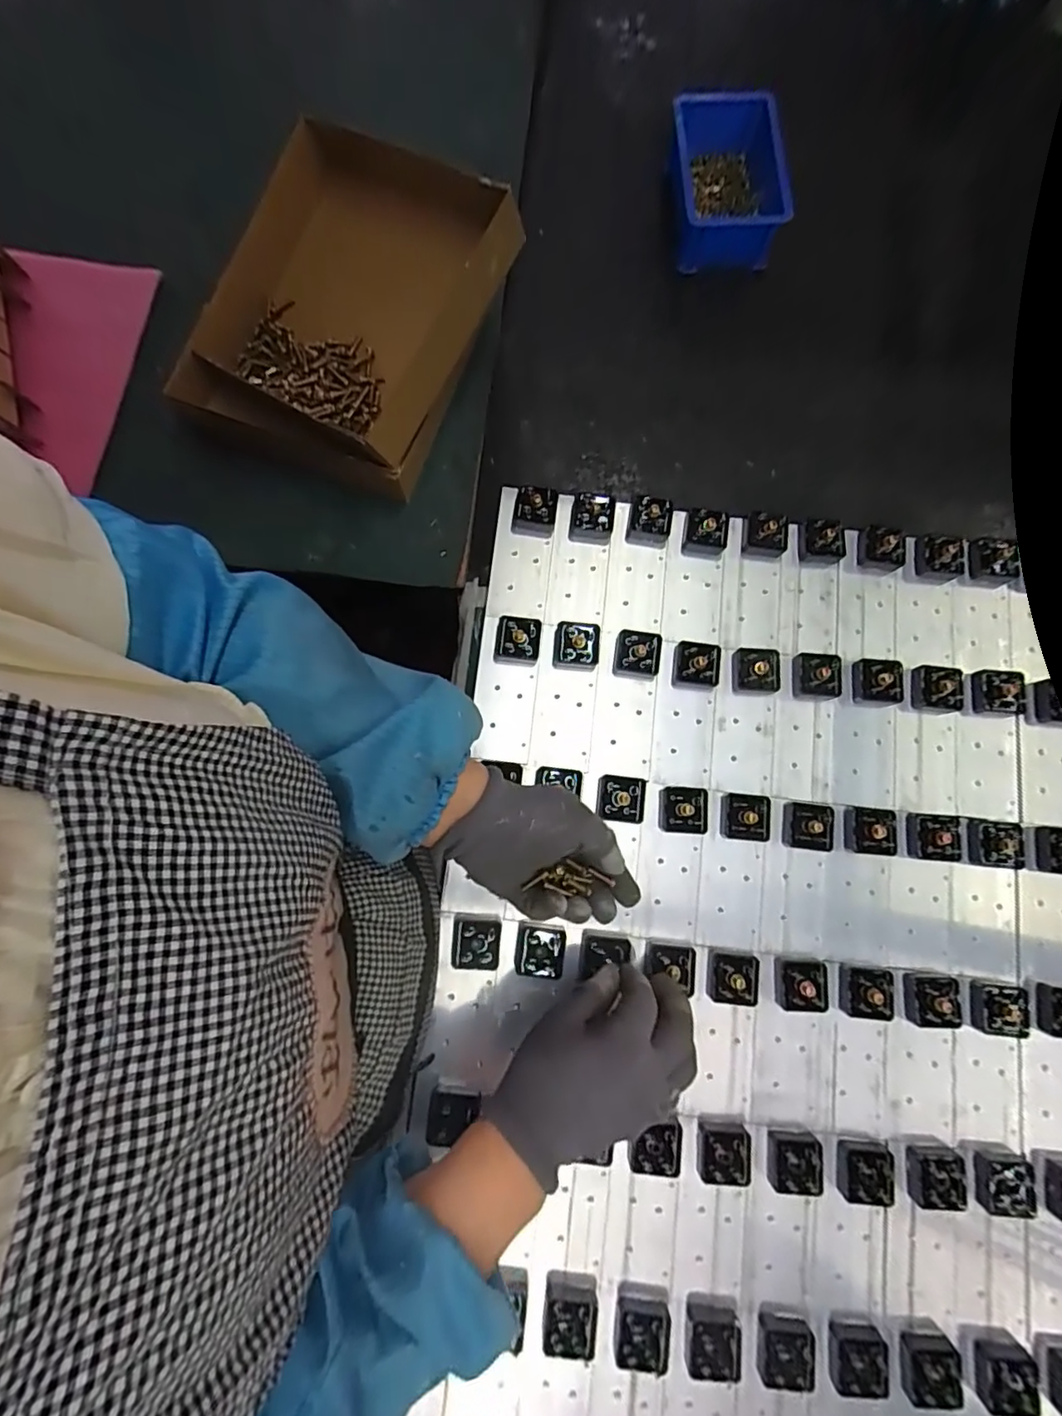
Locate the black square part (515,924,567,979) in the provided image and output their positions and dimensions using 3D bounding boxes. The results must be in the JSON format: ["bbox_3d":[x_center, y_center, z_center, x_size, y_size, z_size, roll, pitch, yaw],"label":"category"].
[{"bbox_3d":[0.007,0.184,0.425,0.036,0.019,0.039,5,80,0],"label":"black square part"}]

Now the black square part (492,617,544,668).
[{"bbox_3d":[-0.011,-0.057,0.463,0.038,0.022,0.039,5,80,0],"label":"black square part"}]

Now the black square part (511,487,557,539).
[{"bbox_3d":[0.003,-0.169,0.485,0.036,0.020,0.039,5,80,0],"label":"black square part"}]

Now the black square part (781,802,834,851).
[{"bbox_3d":[0.221,0.094,0.445,0.036,0.017,0.035,4,80,0],"label":"black square part"}]

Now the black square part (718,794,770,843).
[{"bbox_3d":[0.171,0.087,0.446,0.034,0.020,0.036,3,80,0],"label":"black square part"}]

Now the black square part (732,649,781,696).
[{"bbox_3d":[0.186,-0.031,0.465,0.035,0.017,0.038,5,80,1],"label":"black square part"}]

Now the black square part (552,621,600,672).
[{"bbox_3d":[0.038,-0.051,0.466,0.037,0.021,0.037,4,80,0],"label":"black square part"}]

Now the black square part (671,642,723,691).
[{"bbox_3d":[0.137,-0.035,0.465,0.036,0.018,0.037,5,80,1],"label":"black square part"}]

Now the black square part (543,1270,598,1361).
[{"bbox_3d":[0.027,0.420,0.388,0.036,0.015,0.037,6,80,1],"label":"black square part"}]

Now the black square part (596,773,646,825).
[{"bbox_3d":[0.072,0.071,0.446,0.036,0.017,0.037,7,80,1],"label":"black square part"}]

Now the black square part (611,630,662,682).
[{"bbox_3d":[0.088,-0.044,0.465,0.036,0.019,0.038,10,80,1],"label":"black square part"}]

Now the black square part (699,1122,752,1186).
[{"bbox_3d":[0.139,0.321,0.406,0.037,0.014,0.039,5,80,0],"label":"black square part"}]

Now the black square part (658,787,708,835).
[{"bbox_3d":[0.121,0.082,0.447,0.035,0.019,0.036,3,80,0],"label":"black square part"}]

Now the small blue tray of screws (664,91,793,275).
[{"bbox_3d":[0.198,-0.540,0.576,0.108,0.066,0.165,-1,80,-1],"label":"small blue tray of screws"}]

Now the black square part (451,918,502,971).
[{"bbox_3d":[-0.041,0.177,0.423,0.036,0.017,0.036,5,80,0],"label":"black square part"}]

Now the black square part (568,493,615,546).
[{"bbox_3d":[0.053,-0.165,0.488,0.036,0.020,0.040,8,80,1],"label":"black square part"}]

